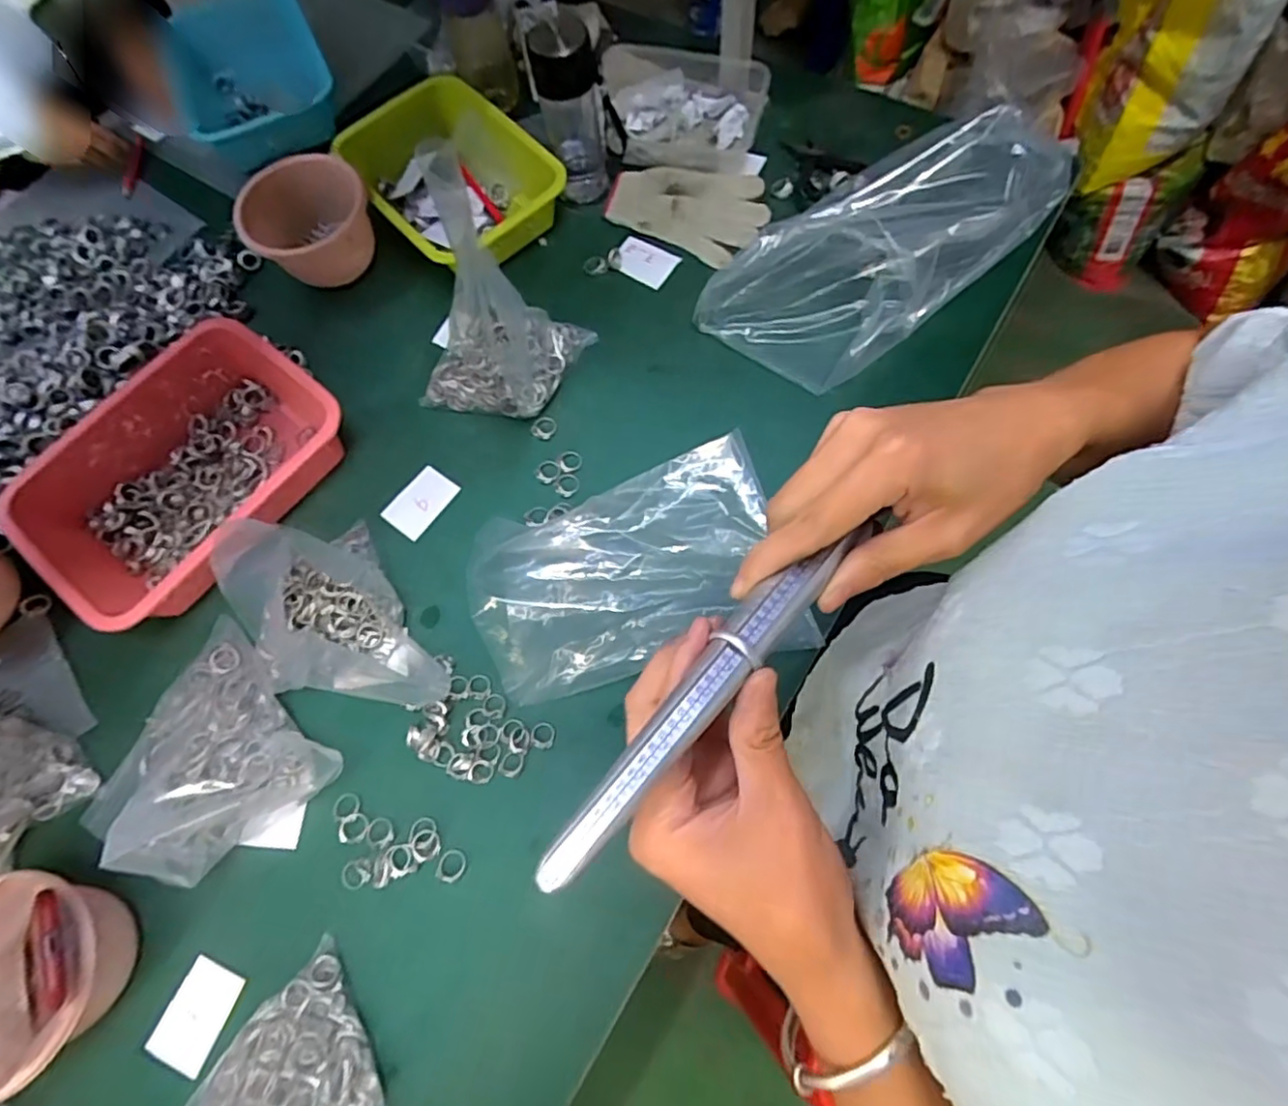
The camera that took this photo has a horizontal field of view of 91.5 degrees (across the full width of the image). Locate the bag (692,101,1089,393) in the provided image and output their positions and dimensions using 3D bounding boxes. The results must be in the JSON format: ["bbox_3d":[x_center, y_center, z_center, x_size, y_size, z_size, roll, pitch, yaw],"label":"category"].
[{"bbox_3d":[0.263,-0.336,0.681,0.414,0.092,0.194,-30,71,8],"label":"bag"}]

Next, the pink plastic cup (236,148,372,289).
[{"bbox_3d":[-0.408,-0.402,0.769,0.147,0.091,0.125,-6,70,1],"label":"pink plastic cup"}]

